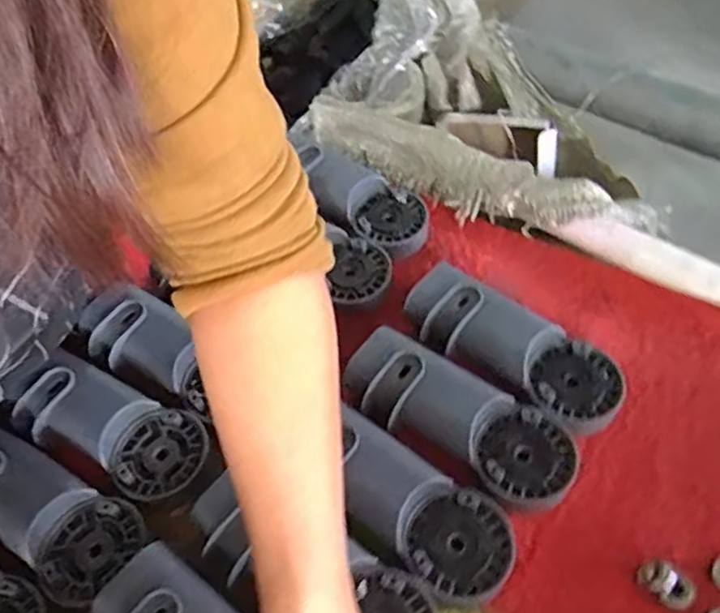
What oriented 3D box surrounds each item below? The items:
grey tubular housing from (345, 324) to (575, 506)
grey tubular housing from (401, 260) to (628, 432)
[{"bbox_3d":[0.066,0.076,0.438,0.165,0.040,0.066,27,60,25],"label":"grey tubular housing"},{"bbox_3d":[0.109,0.028,0.467,0.166,0.039,0.069,32,62,27],"label":"grey tubular housing"}]

